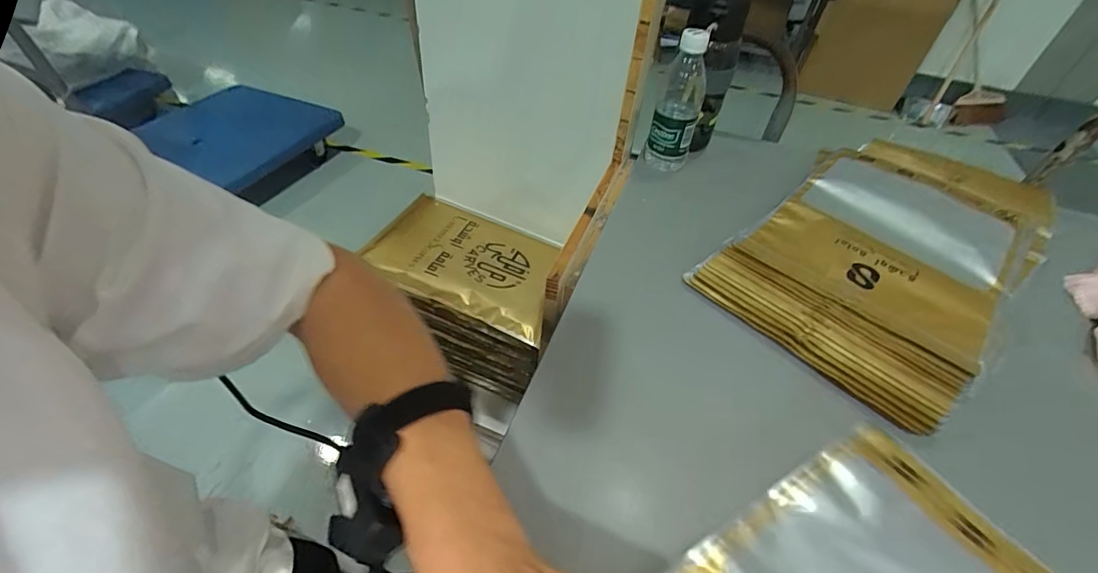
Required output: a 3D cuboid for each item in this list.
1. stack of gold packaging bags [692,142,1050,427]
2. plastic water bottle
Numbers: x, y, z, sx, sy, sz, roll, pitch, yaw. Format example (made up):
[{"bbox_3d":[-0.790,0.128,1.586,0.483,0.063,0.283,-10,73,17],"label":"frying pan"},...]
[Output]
[{"bbox_3d":[0.418,-0.059,0.573,0.505,0.031,0.251,-32,56,-31],"label":"stack of gold packaging bags"},{"bbox_3d":[0.175,-0.247,0.633,0.062,0.170,0.062,15,47,10],"label":"plastic water bottle"}]

